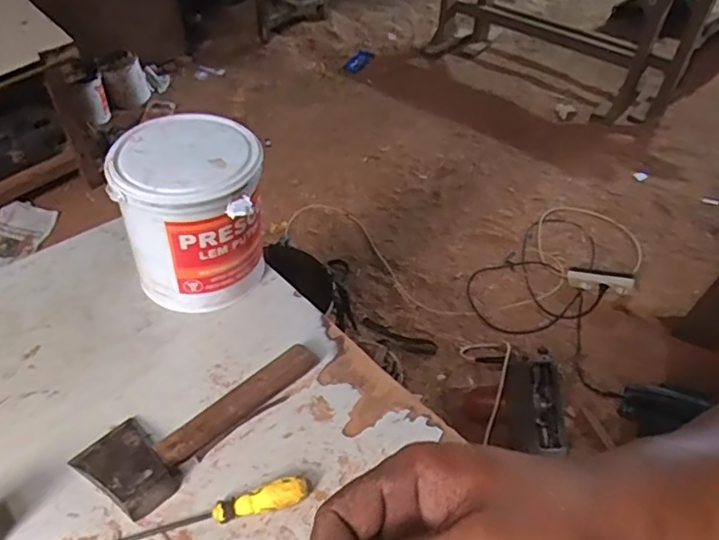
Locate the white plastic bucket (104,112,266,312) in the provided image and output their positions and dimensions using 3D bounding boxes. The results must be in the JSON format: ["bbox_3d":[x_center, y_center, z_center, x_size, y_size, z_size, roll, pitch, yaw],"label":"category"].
[{"bbox_3d":[-0.209,-0.070,0.750,0.162,0.209,0.157,1,47,-1],"label":"white plastic bucket"}]

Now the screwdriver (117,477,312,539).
[{"bbox_3d":[-0.156,0.249,0.572,0.217,0.025,0.024,-13,49,-14],"label":"screwdriver"}]

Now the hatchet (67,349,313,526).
[{"bbox_3d":[-0.178,0.152,0.656,0.113,0.035,0.272,31,54,24],"label":"hatchet"}]

